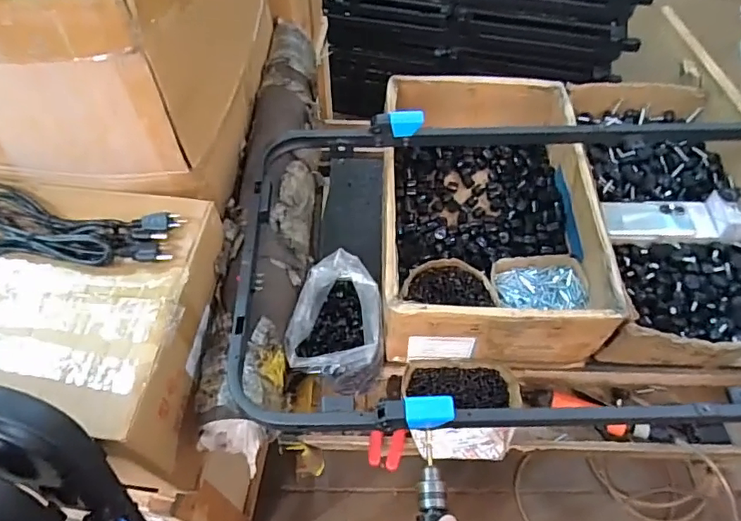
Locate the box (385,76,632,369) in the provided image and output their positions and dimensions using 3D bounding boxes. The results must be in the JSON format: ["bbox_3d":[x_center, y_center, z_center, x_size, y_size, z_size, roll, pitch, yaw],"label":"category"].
[{"bbox_3d":[0.208,-0.100,0.948,0.353,0.142,0.537,1,56,1],"label":"box"}]

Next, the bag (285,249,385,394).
[{"bbox_3d":[-0.041,0.107,0.832,0.127,0.143,0.178,14,57,10],"label":"bag"}]

